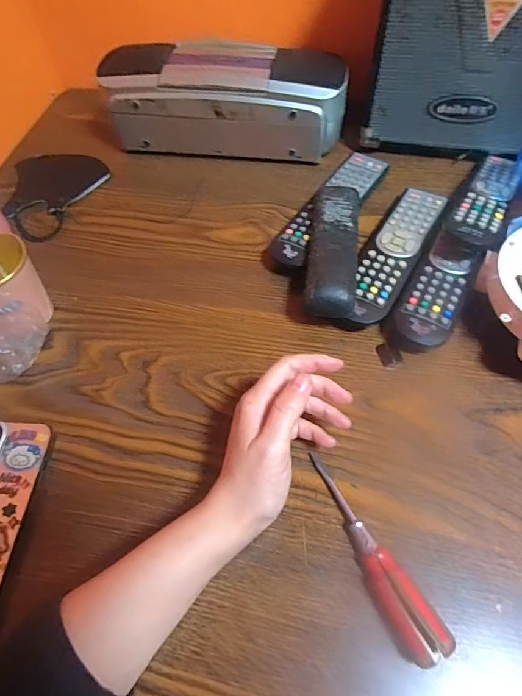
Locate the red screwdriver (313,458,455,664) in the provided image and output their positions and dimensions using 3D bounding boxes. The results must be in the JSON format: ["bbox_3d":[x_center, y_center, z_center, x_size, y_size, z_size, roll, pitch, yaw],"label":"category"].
[{"bbox_3d":[0.069,0.132,0.289,0.025,0.028,0.136,-27,62,-12],"label":"red screwdriver"}]

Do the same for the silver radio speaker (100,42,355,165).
[{"bbox_3d":[-0.041,-0.293,0.520,0.278,0.095,0.094,6,58,8],"label":"silver radio speaker"}]

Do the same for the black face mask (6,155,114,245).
[{"bbox_3d":[-0.256,-0.195,0.525,0.131,0.009,0.135,29,66,19],"label":"black face mask"}]

